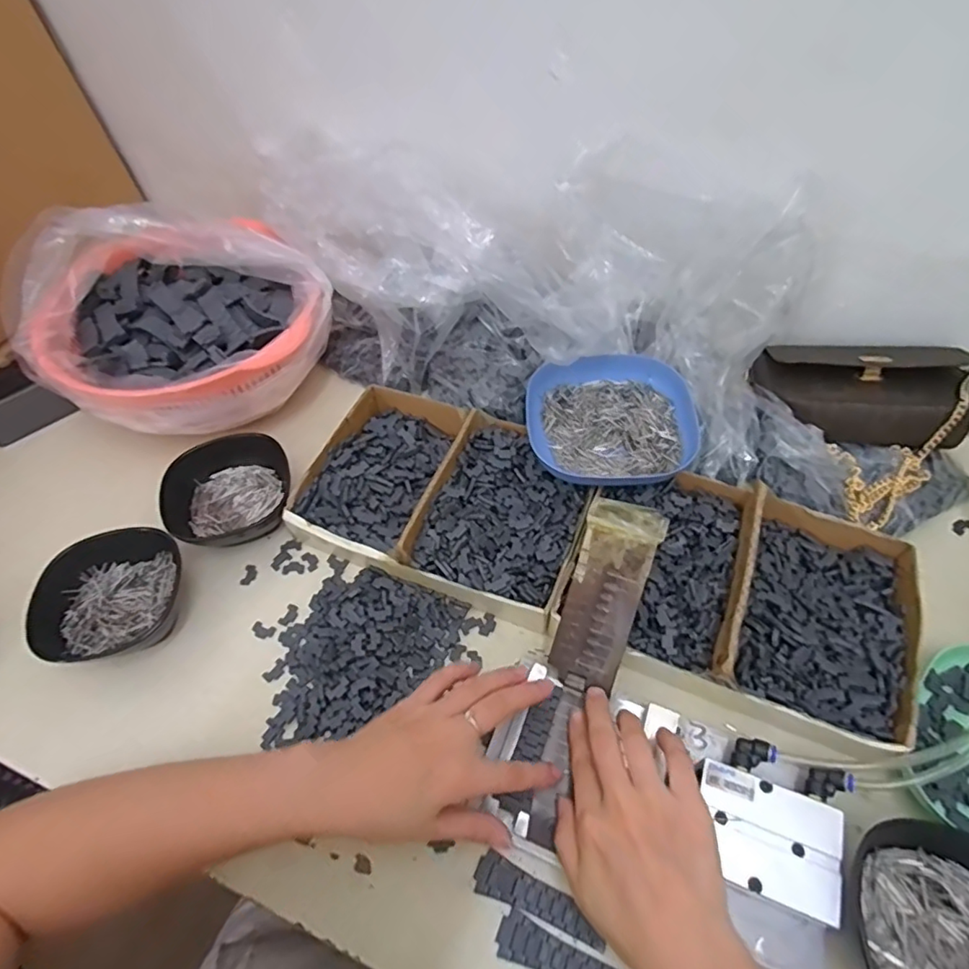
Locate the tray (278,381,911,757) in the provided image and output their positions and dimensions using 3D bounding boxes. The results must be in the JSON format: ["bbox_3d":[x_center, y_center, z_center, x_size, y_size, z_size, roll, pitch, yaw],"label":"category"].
[{"bbox_3d":[0.081,0.042,0.465,0.487,0.051,0.189,19,58,15],"label":"tray"}]

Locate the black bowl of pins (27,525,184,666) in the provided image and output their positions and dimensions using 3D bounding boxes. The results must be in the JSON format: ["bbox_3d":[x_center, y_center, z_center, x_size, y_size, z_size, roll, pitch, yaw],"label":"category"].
[{"bbox_3d":[-0.298,0.094,0.460,0.114,0.048,0.105,-40,62,-23],"label":"black bowl of pins"}]

